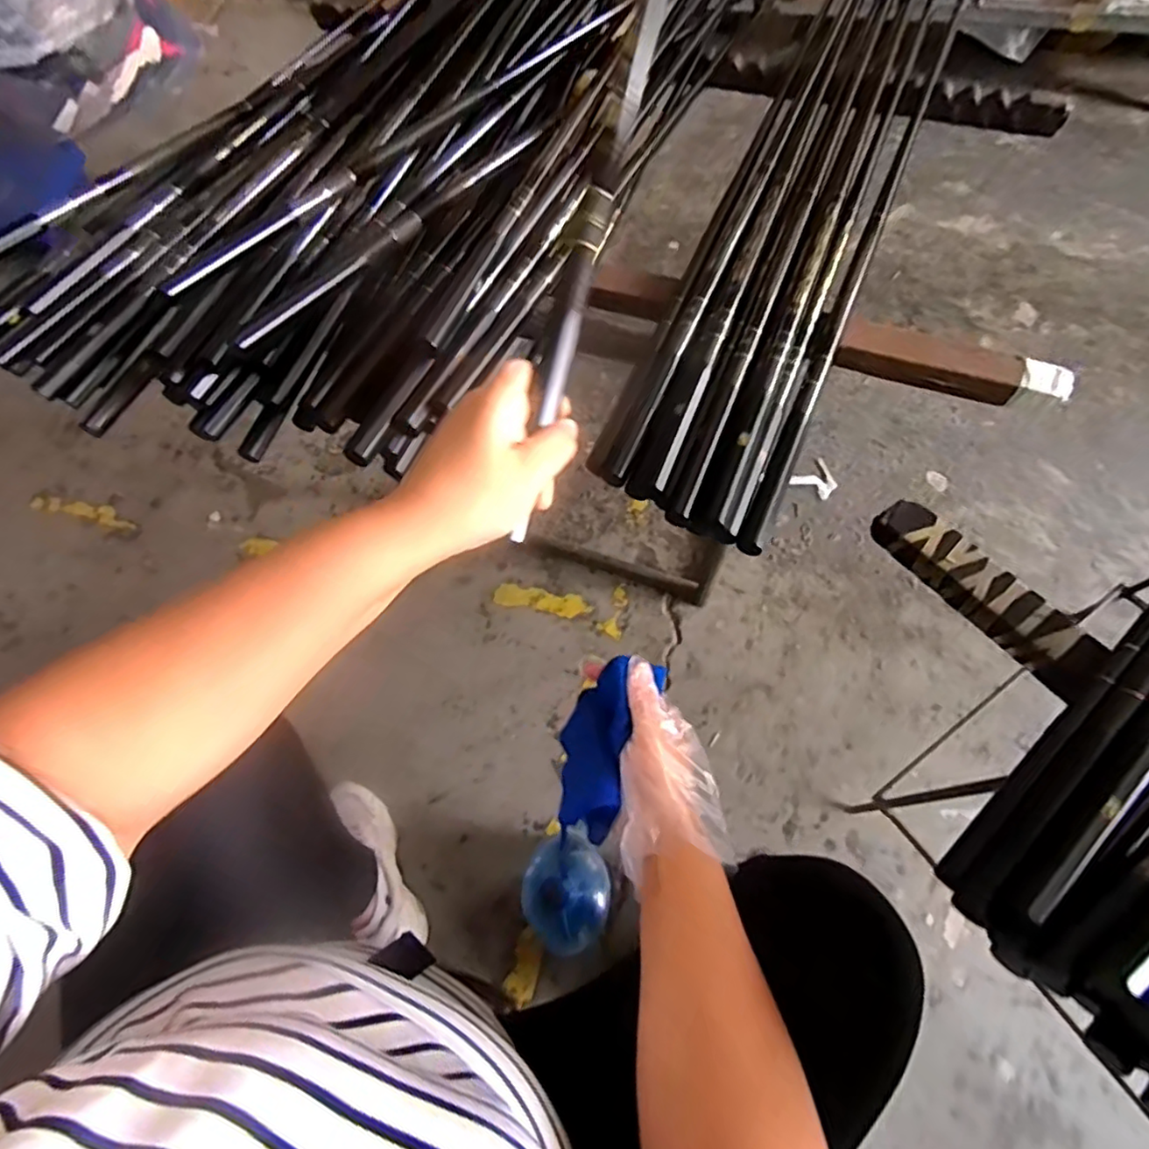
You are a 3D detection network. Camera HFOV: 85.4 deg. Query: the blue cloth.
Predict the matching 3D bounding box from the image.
[{"bbox_3d":[0.020,0.124,0.447,0.061,0.042,0.129,13,80,9],"label":"blue cloth"}]

